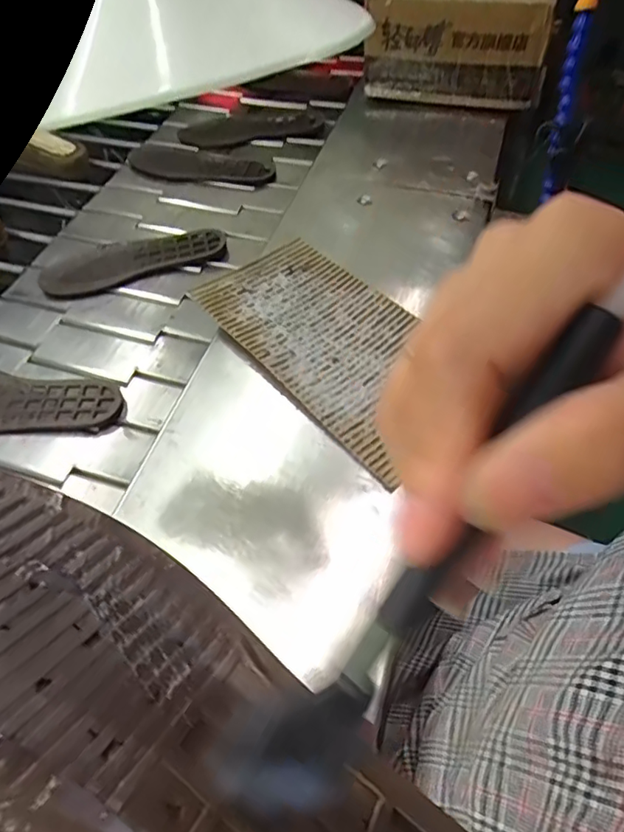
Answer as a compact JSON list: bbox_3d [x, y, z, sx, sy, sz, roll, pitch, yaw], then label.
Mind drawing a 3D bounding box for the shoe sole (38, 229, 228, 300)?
[{"bbox_3d":[-0.229,-0.202,0.717,0.229,0.019,0.079,-17,56,-10],"label":"shoe sole"}]

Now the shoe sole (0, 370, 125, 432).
[{"bbox_3d":[-0.317,-0.012,0.587,0.233,0.014,0.082,7,55,9],"label":"shoe sole"}]

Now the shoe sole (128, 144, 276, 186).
[{"bbox_3d":[-0.172,-0.383,0.848,0.233,0.014,0.093,12,56,11],"label":"shoe sole"}]

